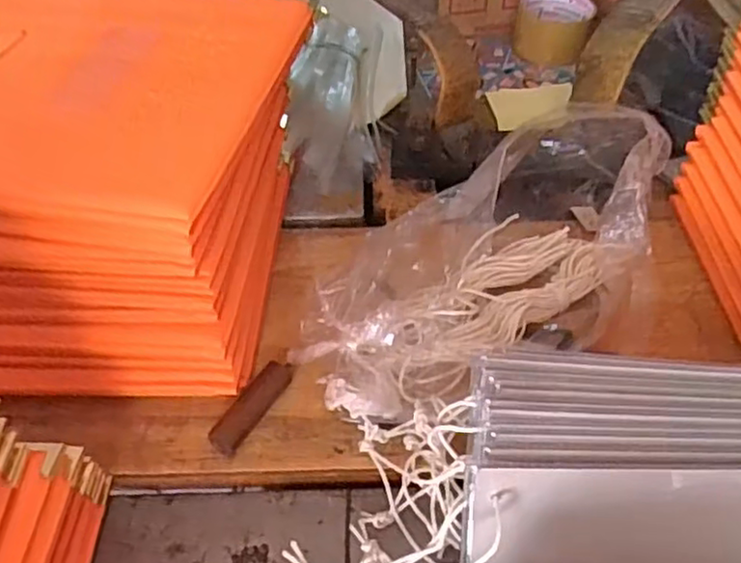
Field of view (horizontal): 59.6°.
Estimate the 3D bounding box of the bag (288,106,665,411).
[{"bbox_3d":[0.093,-0.010,0.442,0.274,0.119,0.139,-35,56,-26],"label":"bag"}]

